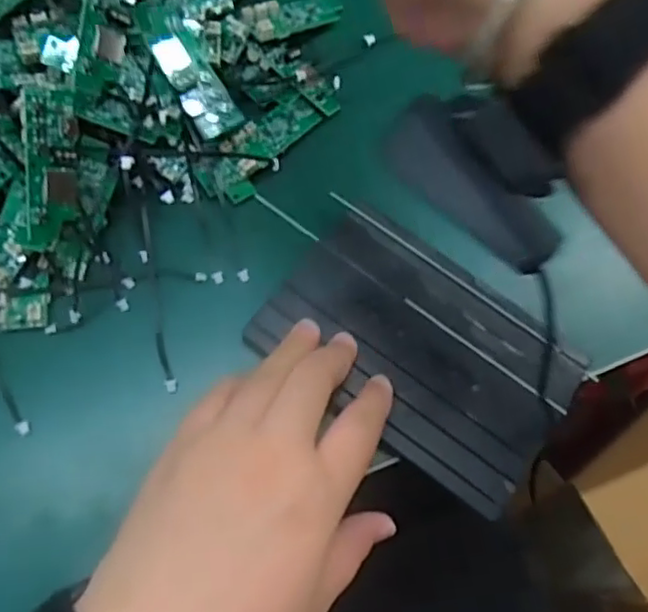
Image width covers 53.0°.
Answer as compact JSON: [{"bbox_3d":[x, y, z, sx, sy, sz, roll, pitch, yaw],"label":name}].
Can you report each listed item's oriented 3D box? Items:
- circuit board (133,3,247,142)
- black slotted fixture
[{"bbox_3d":[-0.071,-0.122,0.335,0.024,0.013,0.074,-31,90,-12],"label":"circuit board"},{"bbox_3d":[0.047,0.021,0.326,0.147,0.009,0.096,35,72,11],"label":"black slotted fixture"}]

